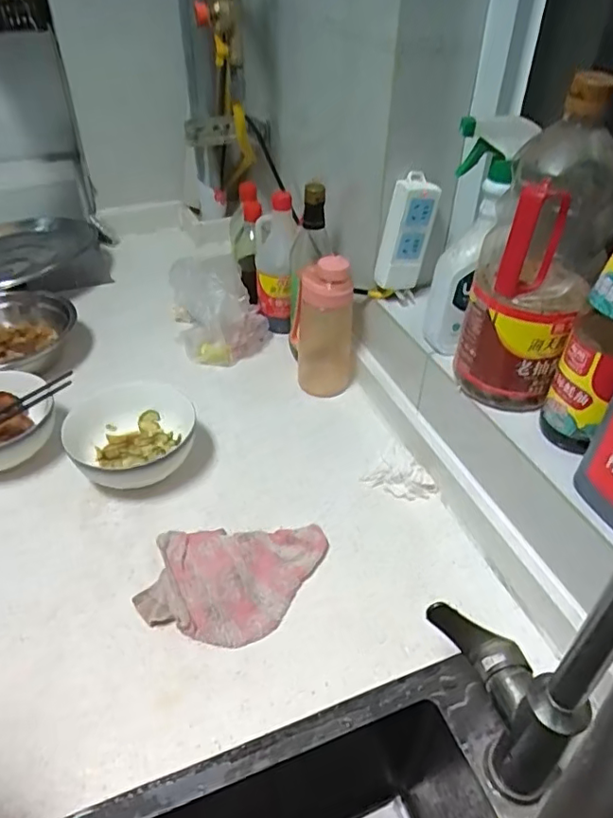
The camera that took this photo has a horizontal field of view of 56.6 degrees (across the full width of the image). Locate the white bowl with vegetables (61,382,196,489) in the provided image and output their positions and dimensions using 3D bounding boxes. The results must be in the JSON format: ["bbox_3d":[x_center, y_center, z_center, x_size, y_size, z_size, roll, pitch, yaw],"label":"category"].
[{"bbox_3d":[-0.204,0.045,0.681,0.139,0.070,0.133,1,41,-1],"label":"white bowl with vegetables"}]

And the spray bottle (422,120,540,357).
[{"bbox_3d":[0.170,-0.172,0.600,0.063,0.227,0.063,15,42,17],"label":"spray bottle"}]

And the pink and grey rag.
[{"bbox_3d":[-0.073,0.170,0.572,0.179,0.035,0.120,1,41,-2],"label":"pink and grey rag"}]

